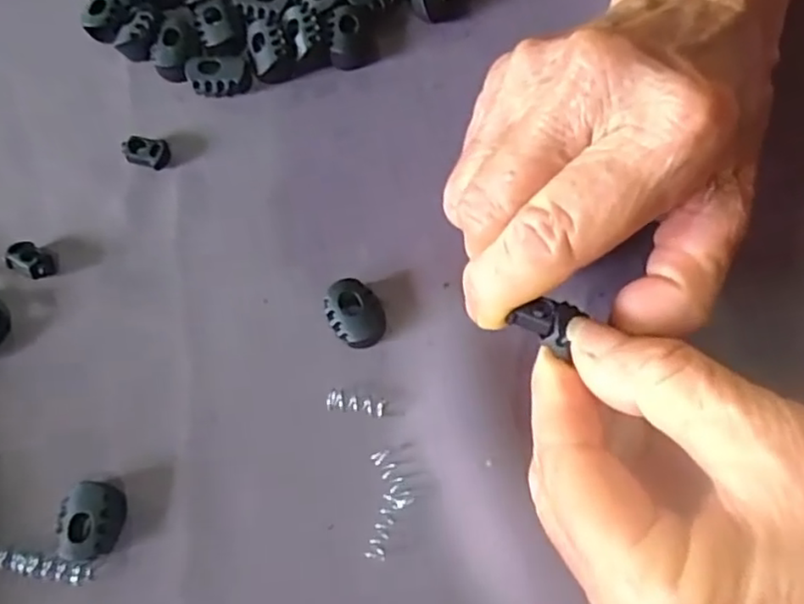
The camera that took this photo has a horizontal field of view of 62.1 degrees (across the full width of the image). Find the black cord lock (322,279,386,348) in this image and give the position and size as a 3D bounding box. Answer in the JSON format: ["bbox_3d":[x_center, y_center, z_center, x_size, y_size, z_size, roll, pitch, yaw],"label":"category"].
[{"bbox_3d":[-0.015,0.004,0.214,0.017,0.008,0.023,-27,72,-7],"label":"black cord lock"}]

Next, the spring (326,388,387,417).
[{"bbox_3d":[-0.014,0.031,0.209,0.019,0.004,0.007,7,72,5],"label":"spring"}]

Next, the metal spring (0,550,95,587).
[{"bbox_3d":[-0.109,0.076,0.194,0.037,0.004,0.006,9,72,5],"label":"metal spring"}]

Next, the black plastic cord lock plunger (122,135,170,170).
[{"bbox_3d":[-0.091,-0.053,0.237,0.015,0.007,0.009,12,72,6],"label":"black plastic cord lock plunger"}]

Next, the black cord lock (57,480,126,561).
[{"bbox_3d":[-0.090,0.064,0.195,0.017,0.010,0.021,-6,71,0],"label":"black cord lock"}]

